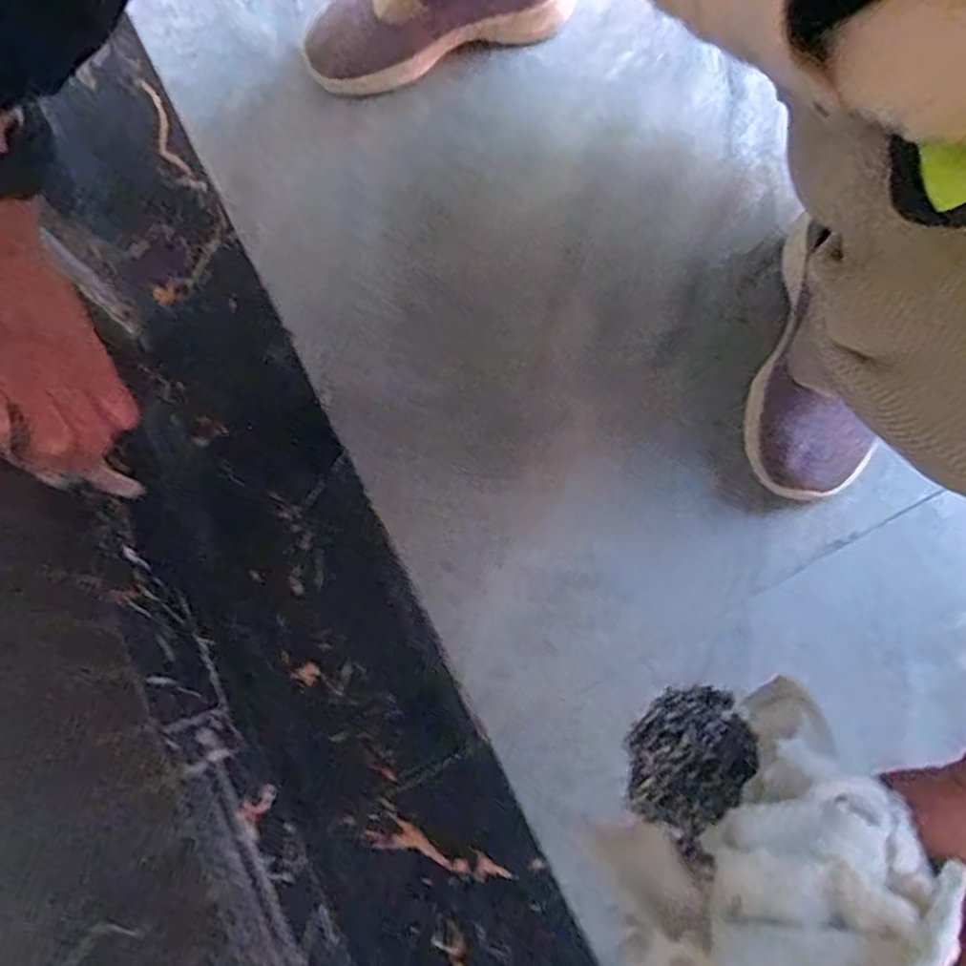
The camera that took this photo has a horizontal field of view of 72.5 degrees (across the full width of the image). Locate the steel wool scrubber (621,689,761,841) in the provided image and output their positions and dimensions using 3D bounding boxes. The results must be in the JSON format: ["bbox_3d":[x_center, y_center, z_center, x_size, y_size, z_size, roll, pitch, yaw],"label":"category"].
[{"bbox_3d":[0.078,0.102,0.255,0.032,0.046,0.058,38,79,8],"label":"steel wool scrubber"}]

